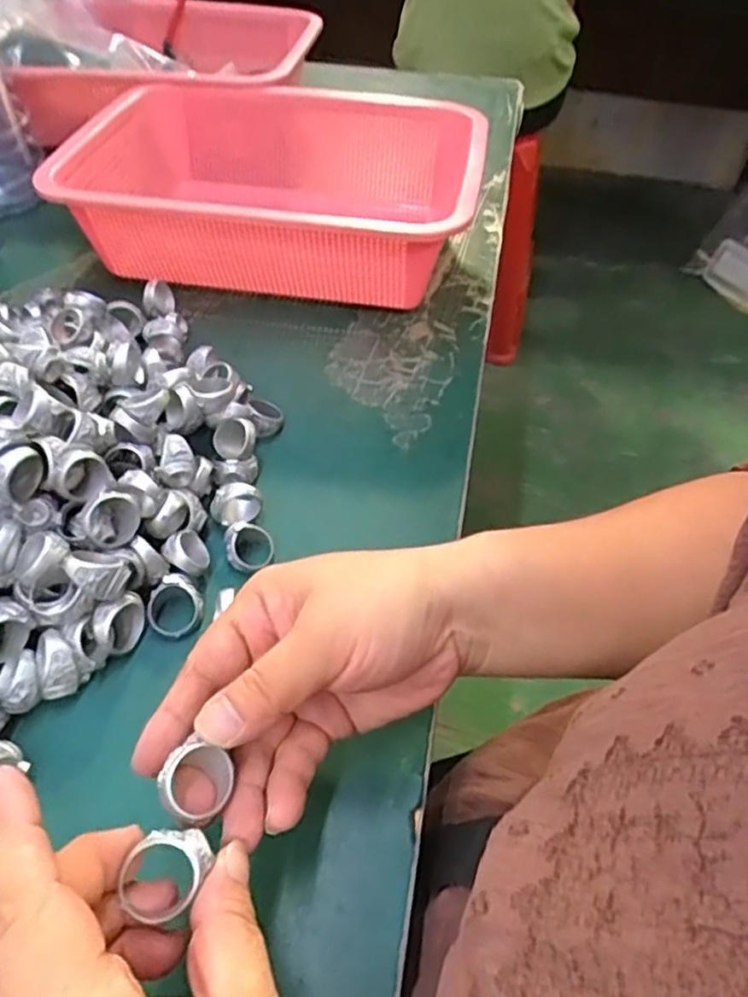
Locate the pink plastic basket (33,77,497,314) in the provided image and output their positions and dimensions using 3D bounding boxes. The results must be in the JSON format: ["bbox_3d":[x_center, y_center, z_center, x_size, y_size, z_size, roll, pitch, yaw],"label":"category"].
[{"bbox_3d":[-0.066,-0.238,0.532,0.282,0.092,0.216,10,50,6],"label":"pink plastic basket"}]

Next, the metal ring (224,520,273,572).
[{"bbox_3d":[-0.065,0.025,0.351,0.025,0.022,0.021,-10,50,-10],"label":"metal ring"}]

